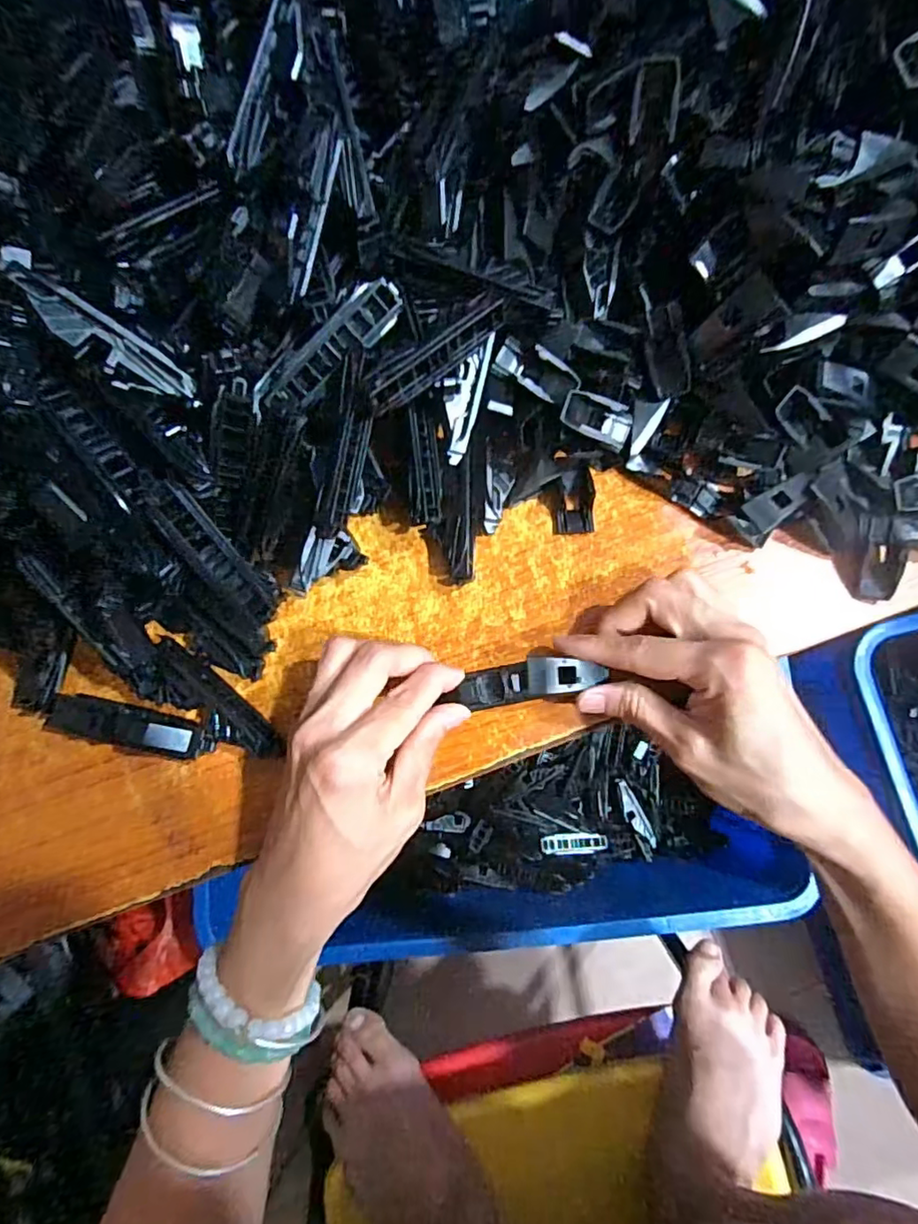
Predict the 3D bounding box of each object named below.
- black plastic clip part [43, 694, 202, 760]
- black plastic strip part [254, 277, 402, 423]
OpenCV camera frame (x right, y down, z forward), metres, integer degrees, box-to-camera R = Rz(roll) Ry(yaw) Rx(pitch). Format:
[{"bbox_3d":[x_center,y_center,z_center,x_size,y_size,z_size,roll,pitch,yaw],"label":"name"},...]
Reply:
[{"bbox_3d":[-0.164,0.056,0.287,0.078,0.008,0.021,11,81,2],"label":"black plastic clip part"},{"bbox_3d":[-0.059,-0.115,0.259,0.079,0.016,0.020,-42,83,-6],"label":"black plastic strip part"}]

